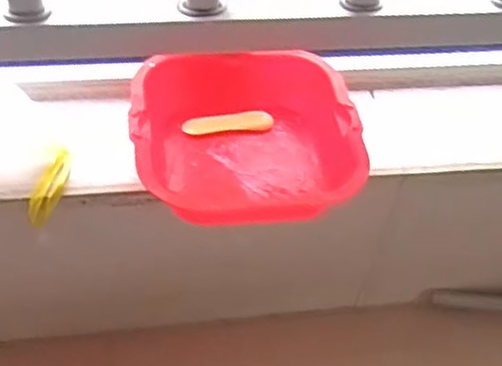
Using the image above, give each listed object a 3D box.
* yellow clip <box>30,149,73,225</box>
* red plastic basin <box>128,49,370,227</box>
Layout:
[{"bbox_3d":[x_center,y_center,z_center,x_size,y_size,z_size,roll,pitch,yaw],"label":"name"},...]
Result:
[{"bbox_3d":[-0.164,0.003,0.580,0.020,0.020,0.066,15,63,8],"label":"yellow clip"},{"bbox_3d":[-0.005,-0.040,0.605,0.185,0.061,0.187,0,48,-6],"label":"red plastic basin"}]

